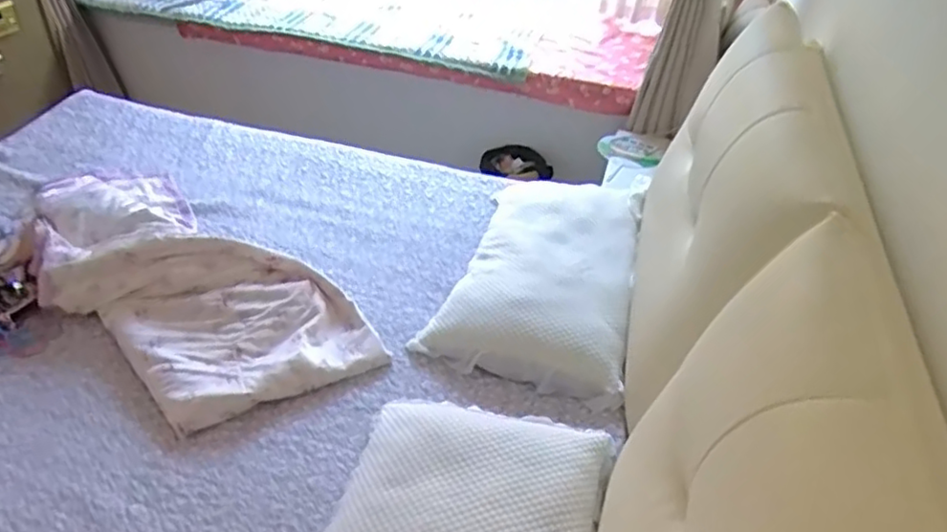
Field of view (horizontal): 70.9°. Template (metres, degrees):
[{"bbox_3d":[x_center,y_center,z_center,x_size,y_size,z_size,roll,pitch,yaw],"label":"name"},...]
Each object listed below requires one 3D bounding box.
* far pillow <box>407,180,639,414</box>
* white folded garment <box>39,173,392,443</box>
[{"bbox_3d":[0.169,0.012,1.565,0.426,0.120,0.636,15,47,10],"label":"far pillow"},{"bbox_3d":[-0.672,0.009,1.476,0.998,0.150,0.417,31,51,24],"label":"white folded garment"}]

